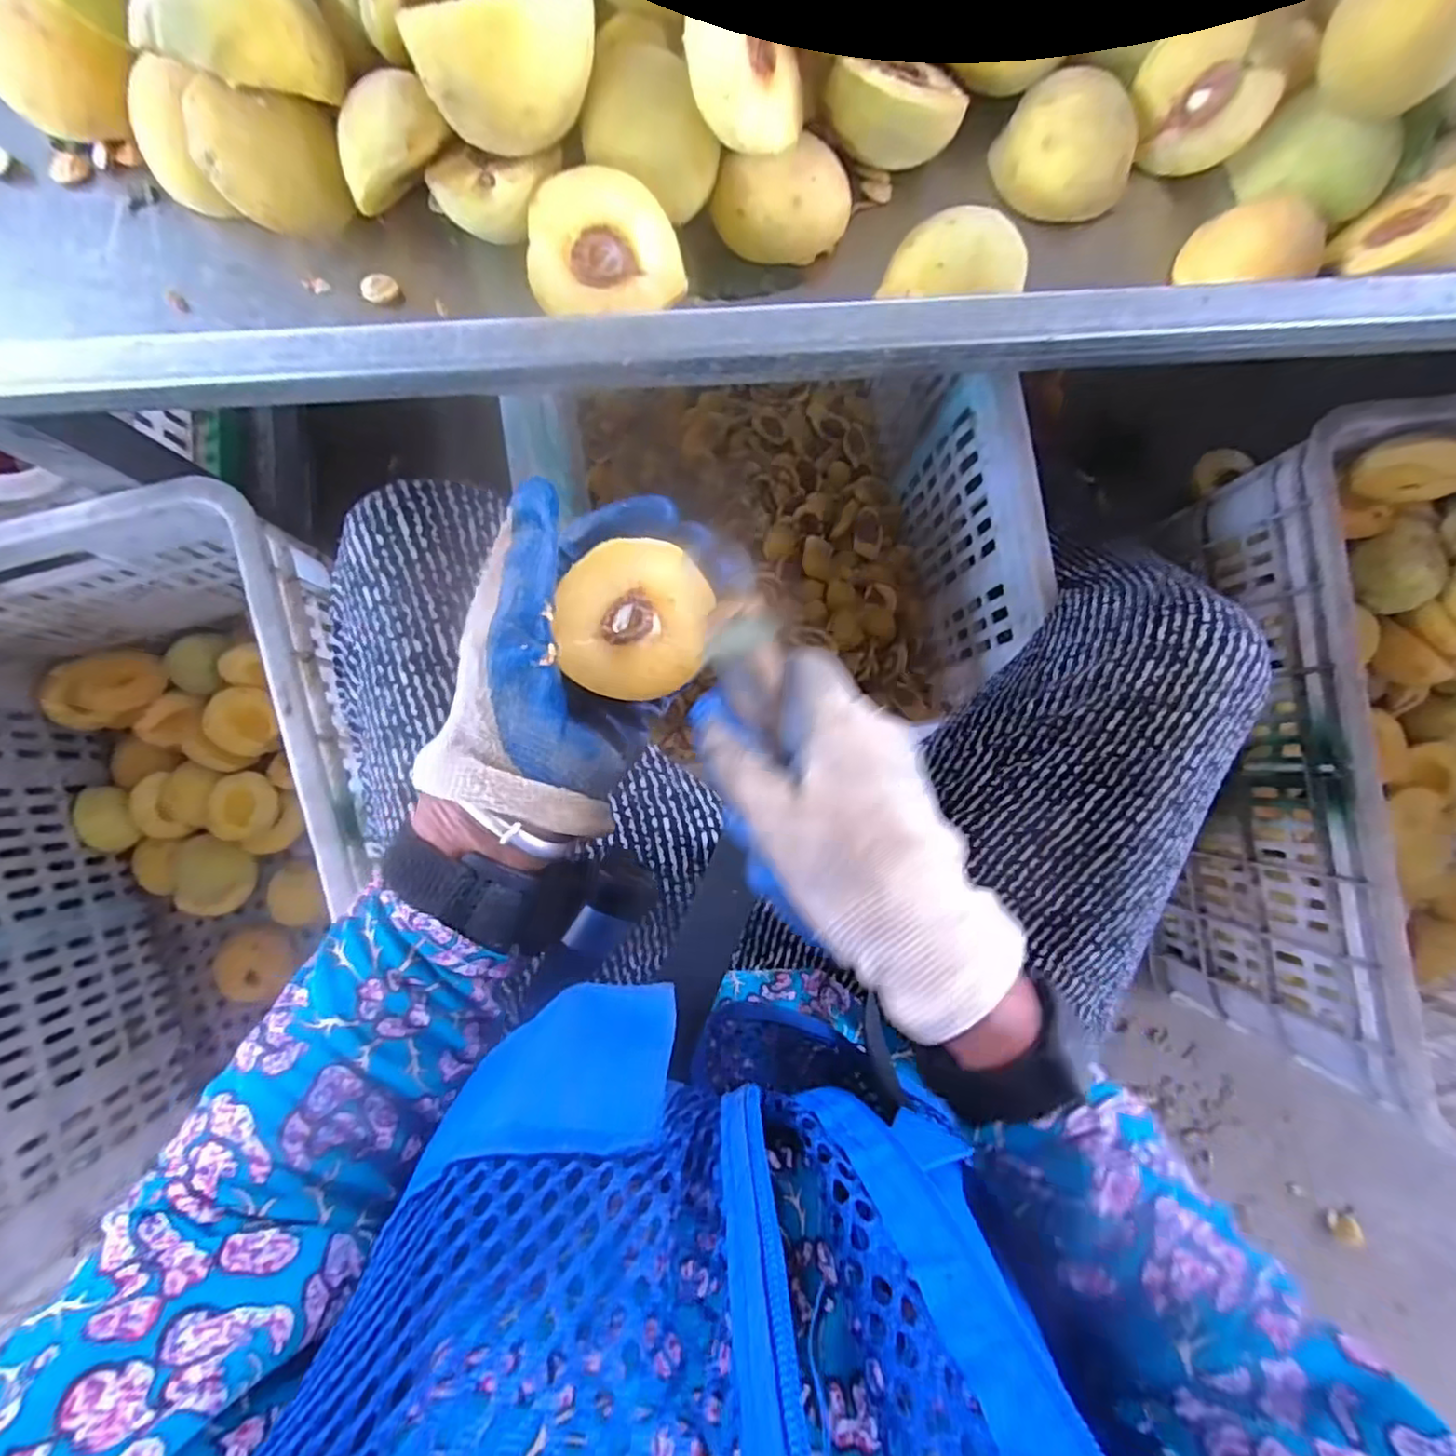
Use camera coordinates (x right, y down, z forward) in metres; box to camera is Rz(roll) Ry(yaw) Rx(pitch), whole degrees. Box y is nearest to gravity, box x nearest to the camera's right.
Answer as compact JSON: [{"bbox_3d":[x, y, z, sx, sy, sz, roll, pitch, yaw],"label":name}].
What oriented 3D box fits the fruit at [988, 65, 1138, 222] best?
[{"bbox_3d":[0.167,-0.284,0.323,0.067,0.037,0.047,28,87,-1],"label":"fruit"}]

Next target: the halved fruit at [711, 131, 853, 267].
[{"bbox_3d":[0.027,-0.251,0.312,0.063,0.028,0.047,-13,89,-3],"label":"halved fruit"}]

